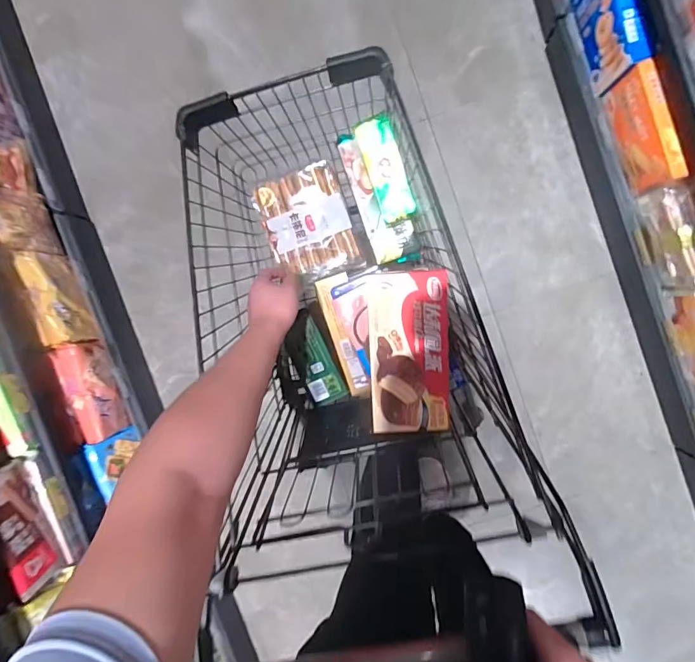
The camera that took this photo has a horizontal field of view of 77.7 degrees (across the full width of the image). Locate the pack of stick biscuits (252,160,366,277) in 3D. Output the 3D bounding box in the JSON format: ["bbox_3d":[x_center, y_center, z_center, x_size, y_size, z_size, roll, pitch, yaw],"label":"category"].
[{"bbox_3d":[-0.074,-0.201,0.824,0.158,0.037,0.196,-21,93,5],"label":"pack of stick biscuits"}]

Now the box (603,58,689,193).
[{"bbox_3d":[0.655,-0.443,0.956,0.035,0.140,0.247,-18,92,7],"label":"box"}]

